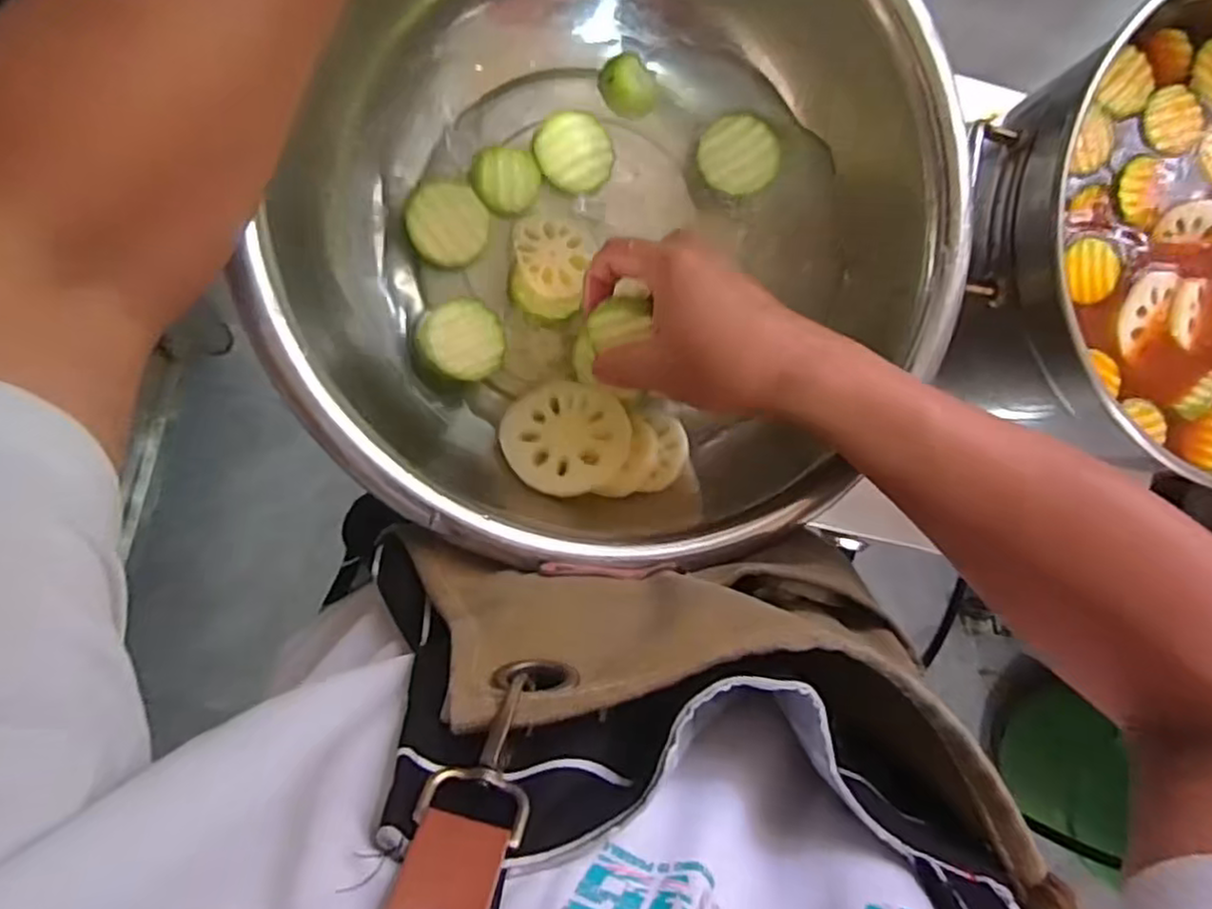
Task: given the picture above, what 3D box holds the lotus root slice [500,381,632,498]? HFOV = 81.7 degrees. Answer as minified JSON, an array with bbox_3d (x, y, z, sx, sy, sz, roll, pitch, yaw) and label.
[{"bbox_3d":[-0.025,-0.010,0.416,0.075,0.006,0.068,10,74,5],"label":"lotus root slice"}]

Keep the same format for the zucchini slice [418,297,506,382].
[{"bbox_3d":[-0.083,-0.068,0.414,0.049,0.010,0.048,0,90,-29],"label":"zucchini slice"}]

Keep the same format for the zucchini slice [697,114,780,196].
[{"bbox_3d":[0.085,-0.190,0.448,0.049,0.015,0.048,0,92,-4],"label":"zucchini slice"}]

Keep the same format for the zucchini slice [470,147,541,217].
[{"bbox_3d":[-0.059,-0.166,0.422,0.040,0.011,0.042,0,92,-4],"label":"zucchini slice"}]

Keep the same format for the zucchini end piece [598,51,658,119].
[{"bbox_3d":[0.014,-0.232,0.442,0.032,0.014,0.035,0,92,-4],"label":"zucchini end piece"}]

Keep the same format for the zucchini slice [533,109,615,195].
[{"bbox_3d":[-0.019,-0.186,0.432,0.046,0.010,0.046,-5,109,-13],"label":"zucchini slice"}]

